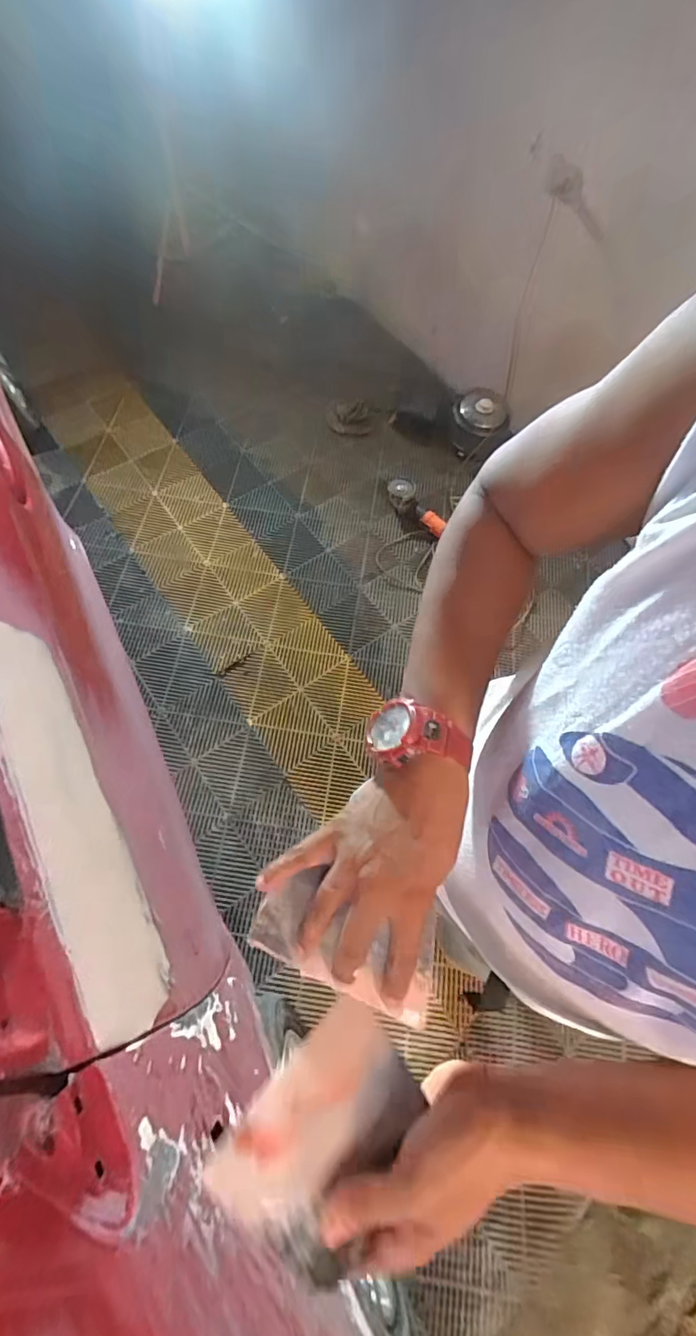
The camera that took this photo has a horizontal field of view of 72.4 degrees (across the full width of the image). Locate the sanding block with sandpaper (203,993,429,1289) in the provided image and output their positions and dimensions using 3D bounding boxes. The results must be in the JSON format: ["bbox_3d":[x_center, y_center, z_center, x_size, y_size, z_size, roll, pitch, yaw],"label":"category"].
[{"bbox_3d":[-0.015,0.309,0.318,0.091,0.016,0.130,39,70,14],"label":"sanding block with sandpaper"}]

